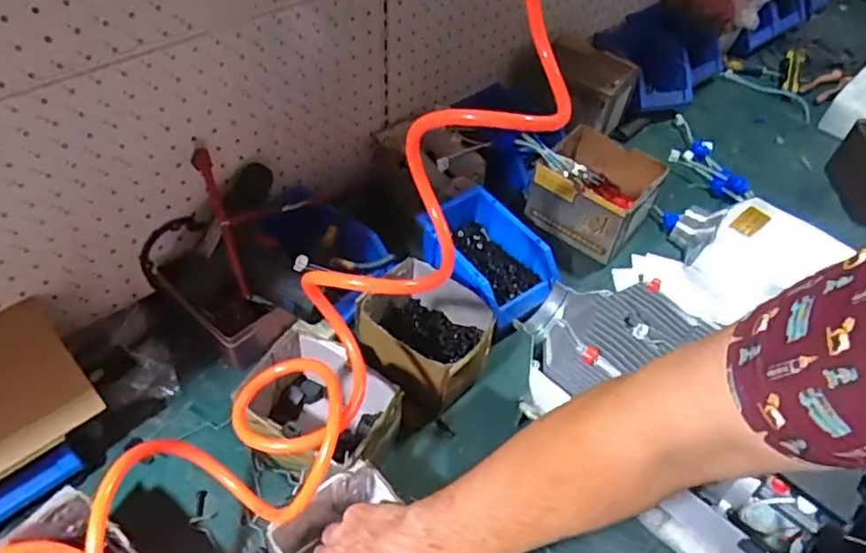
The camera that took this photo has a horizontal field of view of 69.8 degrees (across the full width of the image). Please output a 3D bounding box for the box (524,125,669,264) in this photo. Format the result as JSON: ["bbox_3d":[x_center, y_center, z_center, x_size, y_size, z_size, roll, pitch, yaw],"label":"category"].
[{"bbox_3d":[0.235,-0.122,0.904,0.153,0.105,0.138,31,53,20],"label":"box"}]

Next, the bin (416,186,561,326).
[{"bbox_3d":[0.072,-0.025,0.817,0.119,0.062,0.185,-30,59,-27],"label":"bin"}]

